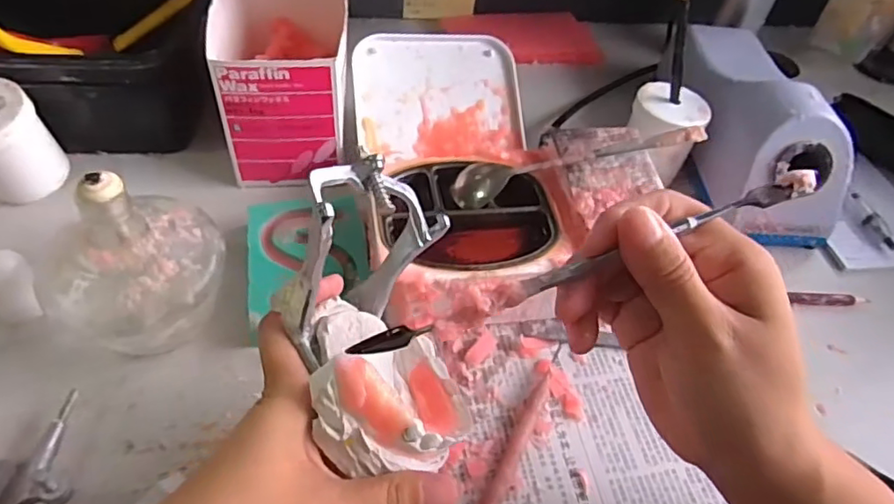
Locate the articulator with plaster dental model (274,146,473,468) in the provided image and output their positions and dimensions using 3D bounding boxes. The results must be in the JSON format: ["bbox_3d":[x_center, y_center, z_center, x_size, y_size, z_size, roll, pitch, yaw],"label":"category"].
[{"bbox_3d":[-0.031,0.021,0.255,0.074,0.072,0.128,-2,51,-8],"label":"articulator with plaster dental model"}]

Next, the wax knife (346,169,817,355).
[{"bbox_3d":[0.052,0.005,0.223,0.186,0.005,0.008,-21,53,1],"label":"wax knife"}]

